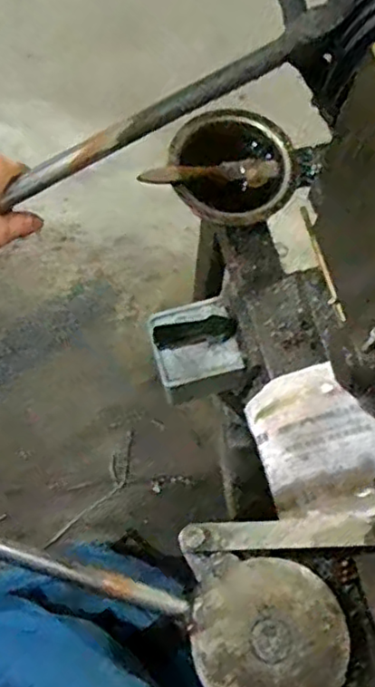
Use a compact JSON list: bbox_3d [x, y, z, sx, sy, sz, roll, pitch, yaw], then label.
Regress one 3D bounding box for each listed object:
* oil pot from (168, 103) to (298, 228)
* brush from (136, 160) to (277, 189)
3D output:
[{"bbox_3d":[0.046,-0.183,0.680,0.132,0.049,0.129,1,71,-2],"label":"oil pot"},{"bbox_3d":[0.024,-0.176,0.659,0.150,0.022,0.024,-8,71,-18],"label":"brush"}]

